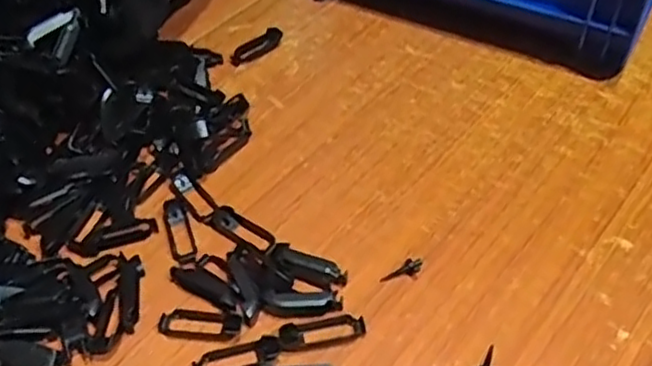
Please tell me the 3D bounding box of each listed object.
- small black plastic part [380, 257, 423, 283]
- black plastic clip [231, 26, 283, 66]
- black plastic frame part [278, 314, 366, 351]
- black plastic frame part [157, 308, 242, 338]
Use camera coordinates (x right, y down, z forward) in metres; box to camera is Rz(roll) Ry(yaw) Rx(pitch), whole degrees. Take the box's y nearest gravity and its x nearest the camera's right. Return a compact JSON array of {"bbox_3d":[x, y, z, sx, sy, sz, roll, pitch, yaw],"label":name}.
[{"bbox_3d":[0.054,0.063,0.487,0.033,0.005,0.016,-24,51,-3],"label":"small black plastic part"},{"bbox_3d":[-0.067,-0.133,0.664,0.058,0.015,0.015,-30,54,-23],"label":"black plastic clip"},{"bbox_3d":[-0.002,0.099,0.454,0.058,0.006,0.019,-8,48,-6],"label":"black plastic frame part"},{"bbox_3d":[-0.085,0.095,0.461,0.056,0.006,0.018,5,48,6],"label":"black plastic frame part"}]

